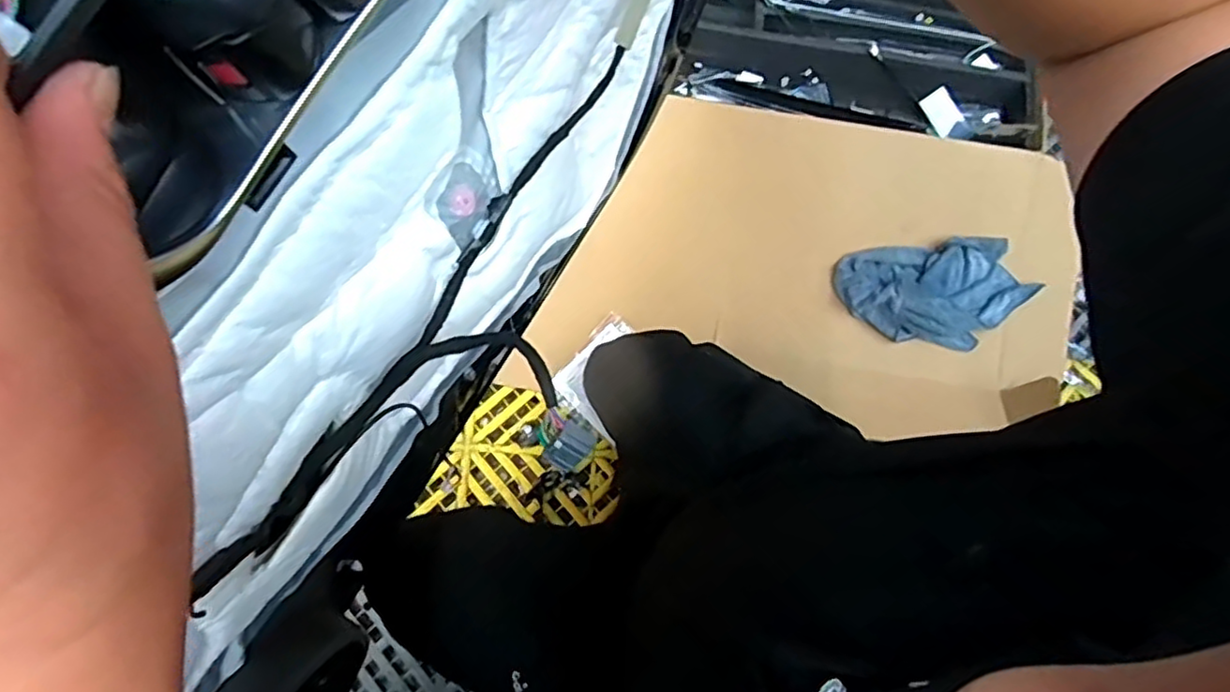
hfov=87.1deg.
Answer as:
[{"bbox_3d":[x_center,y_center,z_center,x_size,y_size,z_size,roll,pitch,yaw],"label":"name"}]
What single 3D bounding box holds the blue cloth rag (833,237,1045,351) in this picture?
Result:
[{"bbox_3d":[0.523,-0.081,1.064,0.306,0.091,0.171,-3,73,-3],"label":"blue cloth rag"}]

